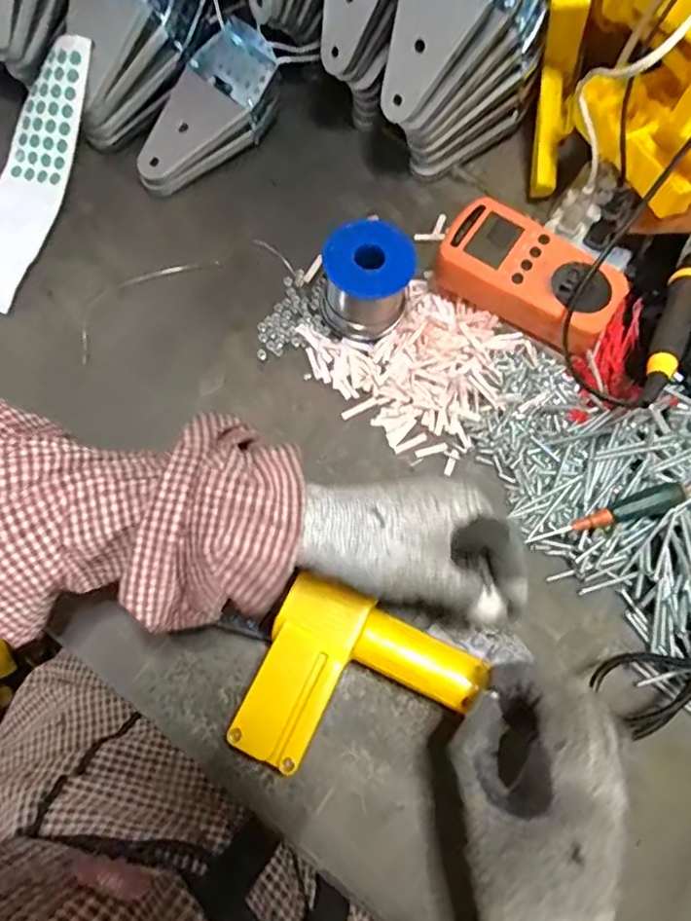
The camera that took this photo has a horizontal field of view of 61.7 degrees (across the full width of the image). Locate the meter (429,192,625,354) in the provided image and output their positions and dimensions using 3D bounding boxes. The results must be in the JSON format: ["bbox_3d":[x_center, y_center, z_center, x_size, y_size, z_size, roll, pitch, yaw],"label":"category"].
[{"bbox_3d":[0.131,-0.129,0.425,0.130,0.047,0.076,36,73,9],"label":"meter"}]

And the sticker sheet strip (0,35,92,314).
[{"bbox_3d":[-0.258,-0.228,0.455,0.062,0.061,0.212,18,71,3],"label":"sticker sheet strip"}]

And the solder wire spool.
[{"bbox_3d":[0.015,-0.132,0.433,0.064,0.068,0.063,1,71,-3],"label":"solder wire spool"}]

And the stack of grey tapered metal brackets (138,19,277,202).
[{"bbox_3d":[-0.116,-0.287,0.481,0.069,0.049,0.148,38,73,9],"label":"stack of grey tapered metal brackets"}]

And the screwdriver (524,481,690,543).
[{"bbox_3d":[0.176,0.038,0.392,0.104,0.015,0.016,-22,75,15],"label":"screwdriver"}]

